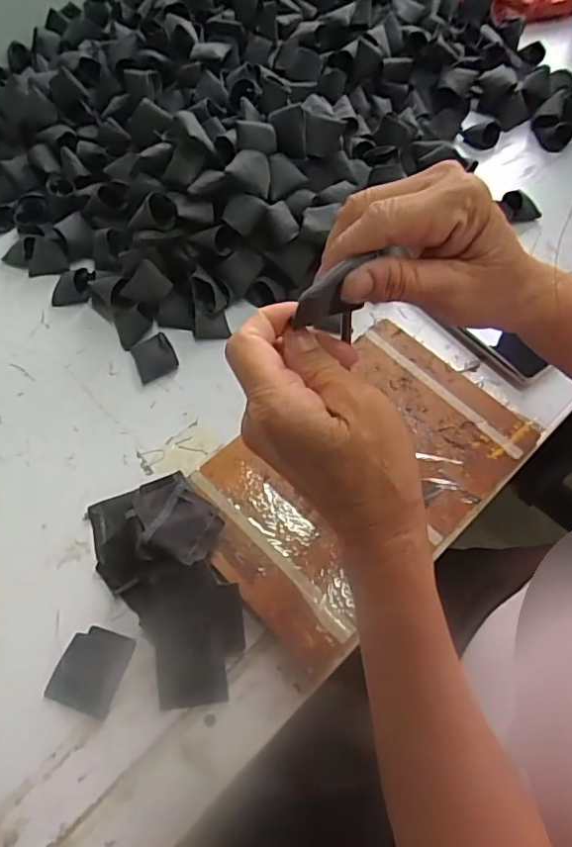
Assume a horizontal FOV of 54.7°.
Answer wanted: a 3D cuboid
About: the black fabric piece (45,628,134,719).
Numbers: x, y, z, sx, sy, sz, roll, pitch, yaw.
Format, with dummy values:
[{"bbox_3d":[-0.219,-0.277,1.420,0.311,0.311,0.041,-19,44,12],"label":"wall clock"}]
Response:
[{"bbox_3d":[-0.140,0.174,0.396,0.047,0.004,0.053,15,62,11],"label":"black fabric piece"}]

